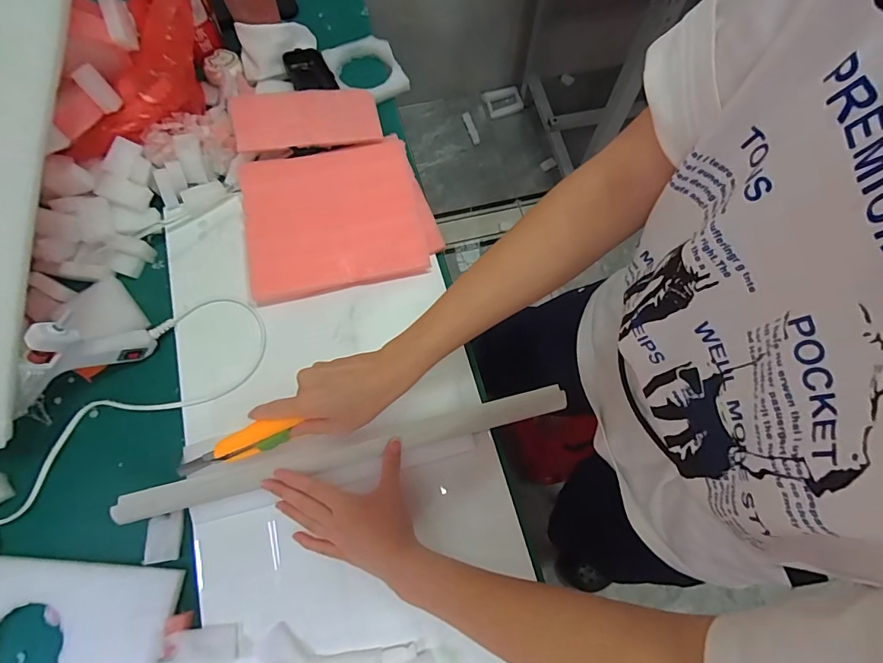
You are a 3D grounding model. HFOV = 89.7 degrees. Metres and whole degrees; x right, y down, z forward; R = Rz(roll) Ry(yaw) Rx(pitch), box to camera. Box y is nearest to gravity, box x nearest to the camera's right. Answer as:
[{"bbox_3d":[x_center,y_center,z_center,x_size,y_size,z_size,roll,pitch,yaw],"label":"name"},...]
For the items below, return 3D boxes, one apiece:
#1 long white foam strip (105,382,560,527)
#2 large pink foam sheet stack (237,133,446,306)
[{"bbox_3d":[-0.085,0.112,0.424,0.421,0.019,0.026,-13,72,-6],"label":"long white foam strip"},{"bbox_3d":[-0.121,-0.137,0.514,0.206,0.027,0.179,-15,72,-6],"label":"large pink foam sheet stack"}]

